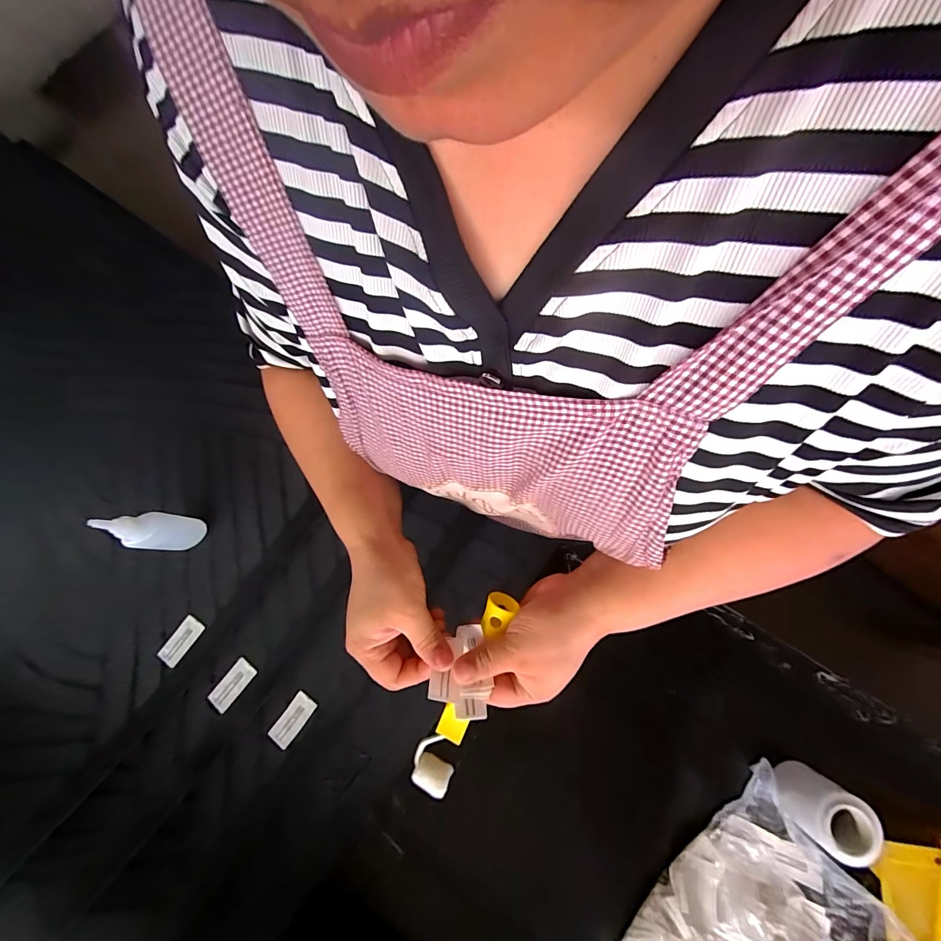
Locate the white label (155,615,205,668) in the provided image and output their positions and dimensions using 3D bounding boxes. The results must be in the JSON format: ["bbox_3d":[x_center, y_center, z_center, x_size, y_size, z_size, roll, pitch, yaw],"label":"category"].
[{"bbox_3d":[-0.326,0.191,0.446,0.025,0.005,0.051,32,80,11],"label":"white label"}]

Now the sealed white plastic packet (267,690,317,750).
[{"bbox_3d":[-0.192,0.268,0.428,0.026,0.004,0.051,33,80,11],"label":"sealed white plastic packet"}]

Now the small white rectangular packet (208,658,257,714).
[{"bbox_3d":[-0.262,0.235,0.436,0.024,0.006,0.051,35,81,12],"label":"small white rectangular packet"}]

